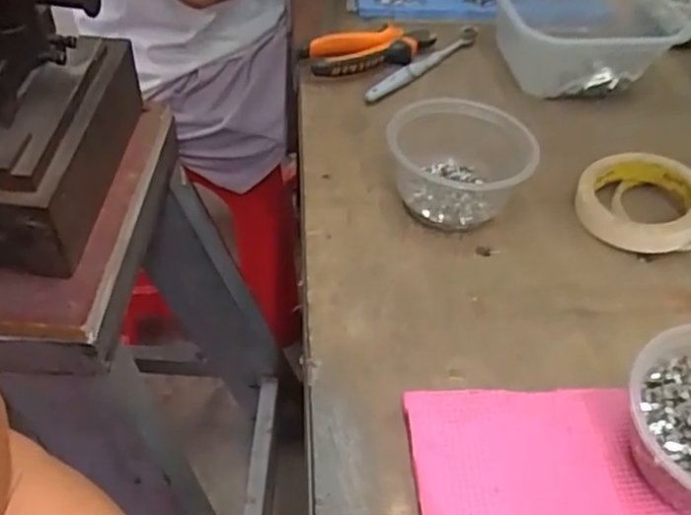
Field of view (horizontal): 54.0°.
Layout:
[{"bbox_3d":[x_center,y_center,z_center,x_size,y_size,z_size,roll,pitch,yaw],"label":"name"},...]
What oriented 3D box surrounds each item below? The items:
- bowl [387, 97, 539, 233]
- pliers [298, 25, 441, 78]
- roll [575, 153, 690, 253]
[{"bbox_3d":[0.090,-0.072,0.546,0.115,0.065,0.094,9,46,5],"label":"bowl"},{"bbox_3d":[0.028,-0.211,0.699,0.144,0.034,0.042,-11,48,-15],"label":"pliers"},{"bbox_3d":[0.241,-0.050,0.553,0.095,0.032,0.099,2,46,-2],"label":"roll"}]

